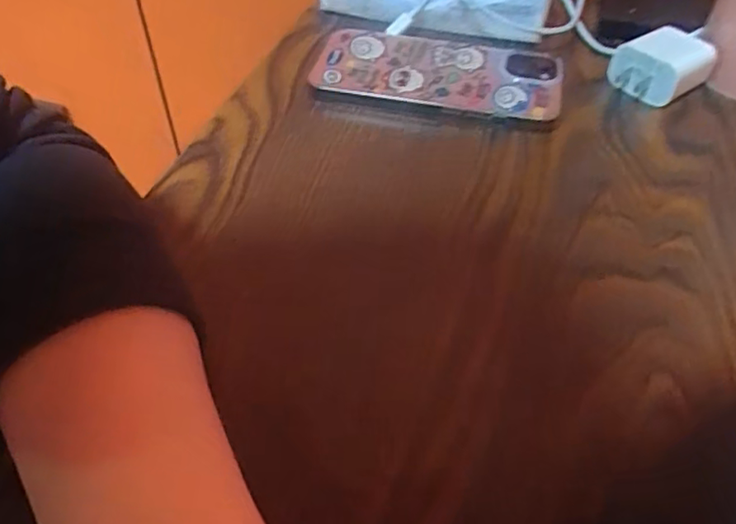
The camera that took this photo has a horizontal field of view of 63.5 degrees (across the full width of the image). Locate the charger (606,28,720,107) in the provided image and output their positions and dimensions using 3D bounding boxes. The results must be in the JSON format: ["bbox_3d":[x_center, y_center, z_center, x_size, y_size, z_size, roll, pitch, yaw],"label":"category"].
[{"bbox_3d":[0.166,-0.111,0.338,0.048,0.029,0.036,-24,53,-19],"label":"charger"}]

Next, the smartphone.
[{"bbox_3d":[0.041,-0.109,0.340,0.139,0.007,0.060,10,57,3],"label":"smartphone"}]

